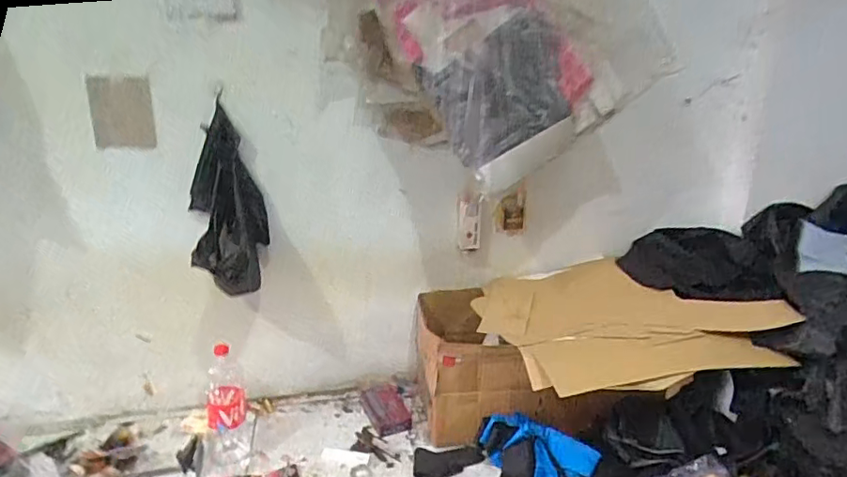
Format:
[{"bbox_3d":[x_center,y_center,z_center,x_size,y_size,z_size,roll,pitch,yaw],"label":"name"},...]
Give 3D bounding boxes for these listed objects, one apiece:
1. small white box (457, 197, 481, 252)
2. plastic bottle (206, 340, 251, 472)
[{"bbox_3d":[0.121,-0.036,1.473,0.061,0.215,0.026,6,49,12],"label":"small white box"},{"bbox_3d":[-0.460,0.387,1.257,0.096,0.314,0.098,-8,23,-22],"label":"plastic bottle"}]

